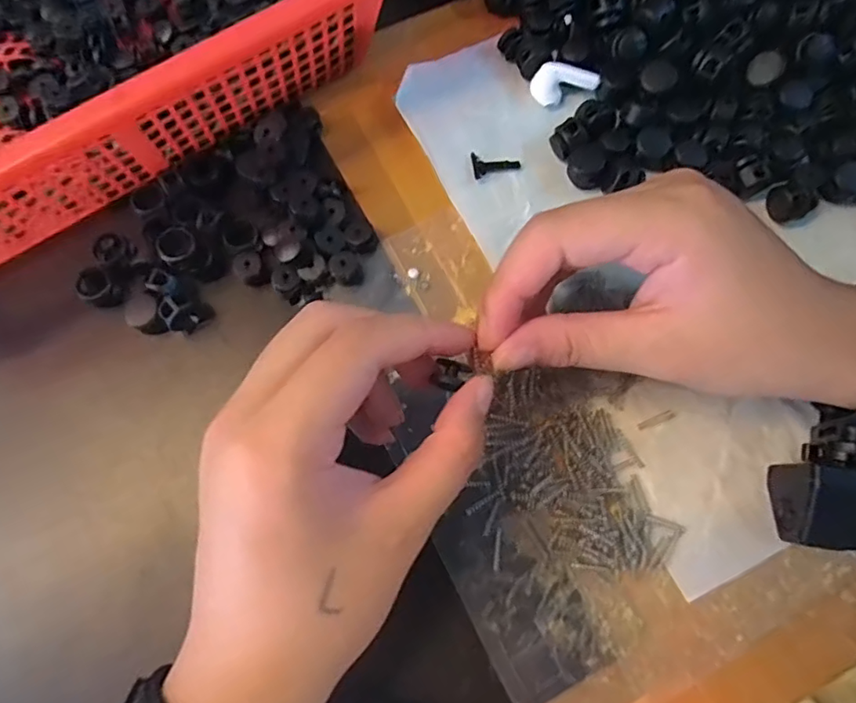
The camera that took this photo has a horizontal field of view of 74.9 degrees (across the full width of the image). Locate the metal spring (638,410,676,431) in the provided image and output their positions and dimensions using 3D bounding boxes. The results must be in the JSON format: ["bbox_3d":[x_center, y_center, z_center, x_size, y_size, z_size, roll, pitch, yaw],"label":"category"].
[{"bbox_3d":[0.097,0.029,0.235,0.017,0.004,0.004,-21,74,-5],"label":"metal spring"}]

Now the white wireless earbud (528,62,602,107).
[{"bbox_3d":[0.067,-0.132,0.274,0.030,0.013,0.014,-10,74,-1],"label":"white wireless earbud"}]

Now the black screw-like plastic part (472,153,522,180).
[{"bbox_3d":[0.033,-0.091,0.269,0.023,0.004,0.013,-7,74,-1],"label":"black screw-like plastic part"}]

